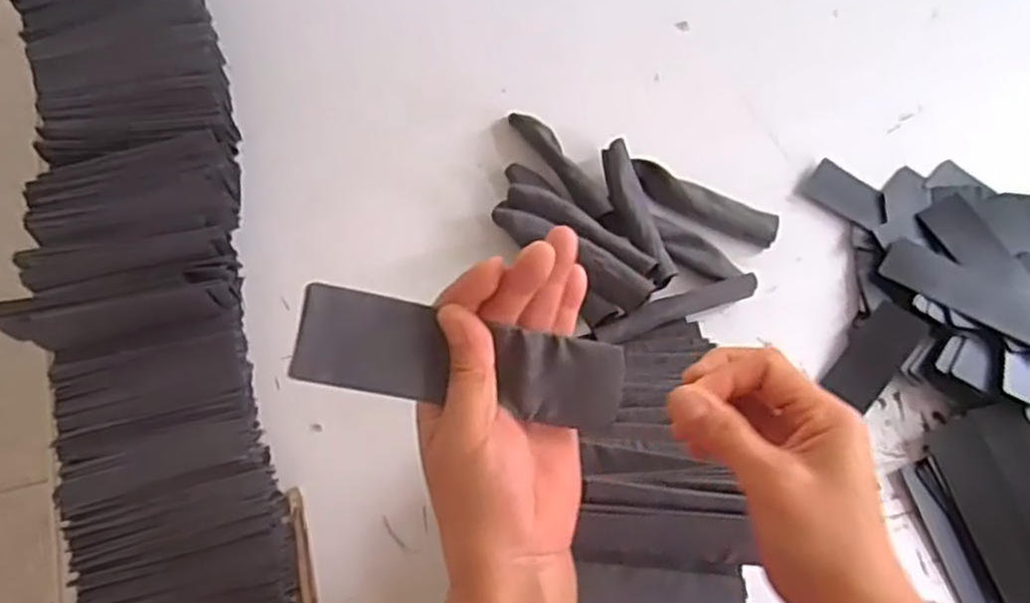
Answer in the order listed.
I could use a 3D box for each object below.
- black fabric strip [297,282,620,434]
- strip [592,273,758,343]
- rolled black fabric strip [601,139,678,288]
[{"bbox_3d":[-0.023,0.027,0.350,0.147,0.007,0.042,12,91,-8],"label":"black fabric strip"},{"bbox_3d":[0.140,0.006,0.672,0.146,0.016,0.023,-19,72,-6],"label":"strip"},{"bbox_3d":[0.109,-0.084,0.687,0.034,0.026,0.148,-15,72,-5],"label":"rolled black fabric strip"}]

